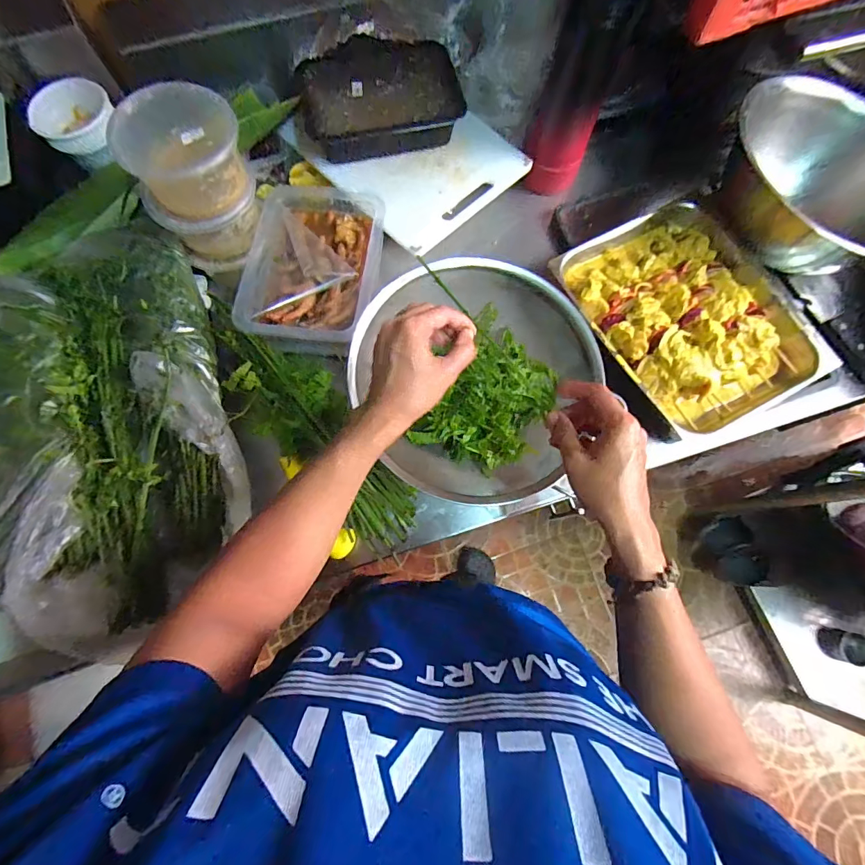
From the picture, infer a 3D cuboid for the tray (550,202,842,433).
[{"bbox_3d":[0.311,-0.147,0.512,0.236,0.044,0.279,-25,77,-7],"label":"tray"}]

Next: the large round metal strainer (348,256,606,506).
[{"bbox_3d":[0.043,-0.064,0.478,0.248,0.075,0.267,0,75,-1],"label":"large round metal strainer"}]

